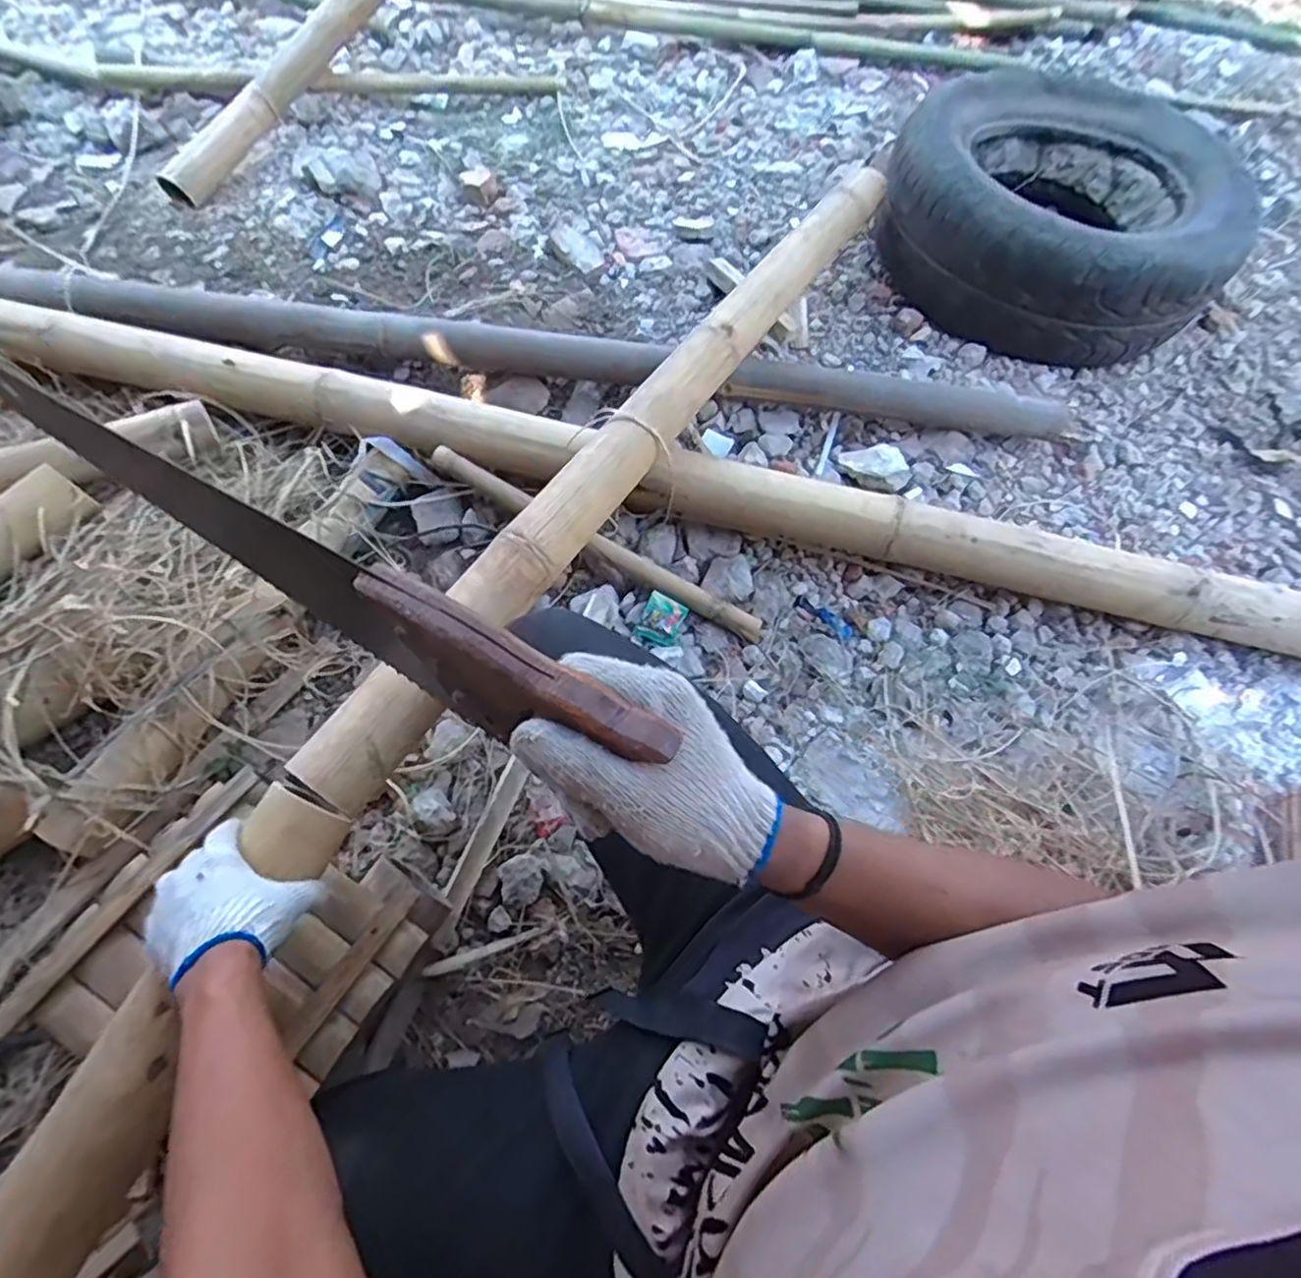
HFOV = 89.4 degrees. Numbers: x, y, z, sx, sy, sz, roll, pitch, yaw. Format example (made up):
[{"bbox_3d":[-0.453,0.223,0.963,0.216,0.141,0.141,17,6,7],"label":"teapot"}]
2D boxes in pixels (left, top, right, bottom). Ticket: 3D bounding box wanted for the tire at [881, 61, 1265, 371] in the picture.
[{"bbox_3d":[0.751,-0.775,1.182,0.580,0.240,0.555,1,65,-3],"label":"tire"}]

